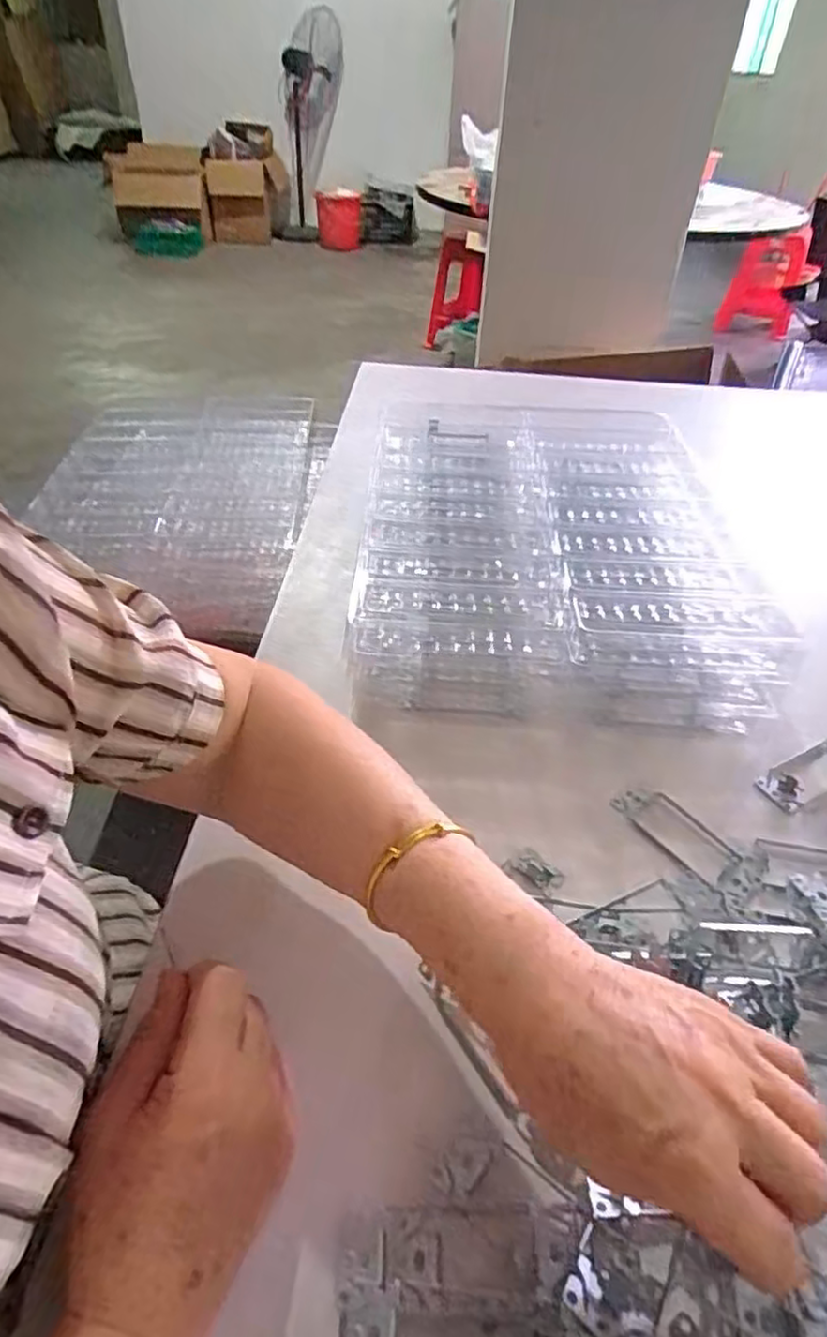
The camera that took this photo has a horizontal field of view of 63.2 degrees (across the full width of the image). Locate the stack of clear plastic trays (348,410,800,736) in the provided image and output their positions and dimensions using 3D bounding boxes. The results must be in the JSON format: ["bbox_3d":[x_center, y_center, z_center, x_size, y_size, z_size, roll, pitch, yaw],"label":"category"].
[{"bbox_3d":[0.125,-0.126,0.673,0.327,0.103,0.411,3,43,0],"label":"stack of clear plastic trays"}]

